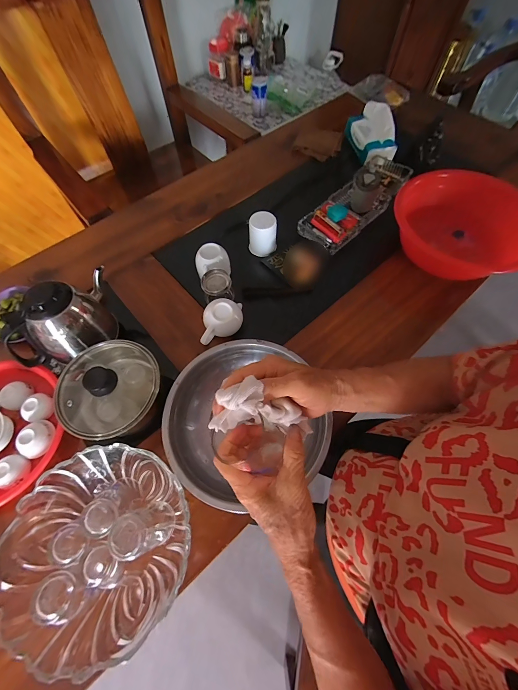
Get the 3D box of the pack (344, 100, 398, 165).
[{"bbox_3d":[0.330,-0.624,0.820,0.101,0.088,0.172,-12,63,-3],"label":"pack"}]

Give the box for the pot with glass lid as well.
[{"bbox_3d":[-0.247,0.073,0.474,0.135,0.114,0.164,7,64,4],"label":"pot with glass lid"}]

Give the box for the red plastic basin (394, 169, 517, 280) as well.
[{"bbox_3d":[0.470,-0.283,0.652,0.286,0.101,0.291,-1,63,2],"label":"red plastic basin"}]

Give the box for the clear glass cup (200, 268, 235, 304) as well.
[{"bbox_3d":[-0.088,-0.121,0.604,0.064,0.060,0.057,-16,63,-5],"label":"clear glass cup"}]

